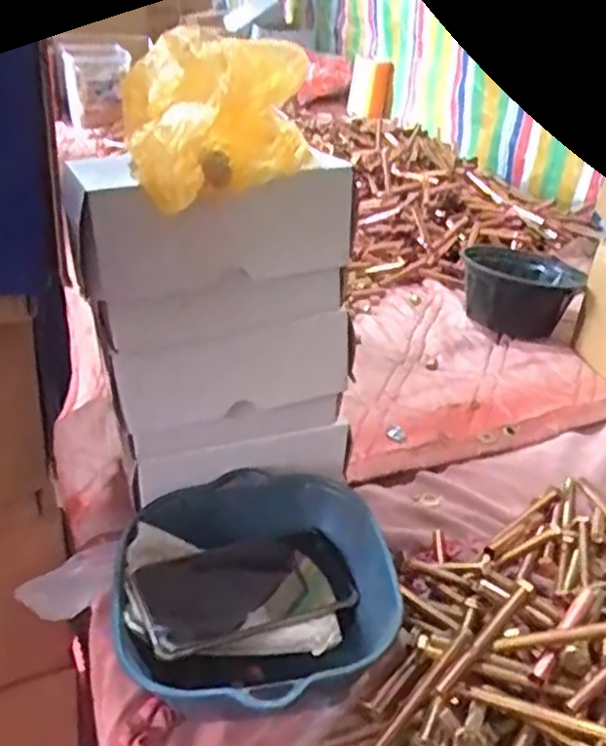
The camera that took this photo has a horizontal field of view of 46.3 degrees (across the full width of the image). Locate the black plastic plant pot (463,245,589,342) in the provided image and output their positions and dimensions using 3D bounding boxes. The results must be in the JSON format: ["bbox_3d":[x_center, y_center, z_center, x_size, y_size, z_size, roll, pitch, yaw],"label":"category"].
[{"bbox_3d":[0.292,-0.112,0.954,0.156,0.083,0.129,9,35,10],"label":"black plastic plant pot"}]

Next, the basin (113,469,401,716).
[{"bbox_3d":[-0.036,0.165,0.517,0.187,0.084,0.196,3,35,-2],"label":"basin"}]

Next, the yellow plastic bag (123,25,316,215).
[{"bbox_3d":[-0.053,-0.167,0.451,0.114,0.075,0.141,-5,35,-11],"label":"yellow plastic bag"}]

